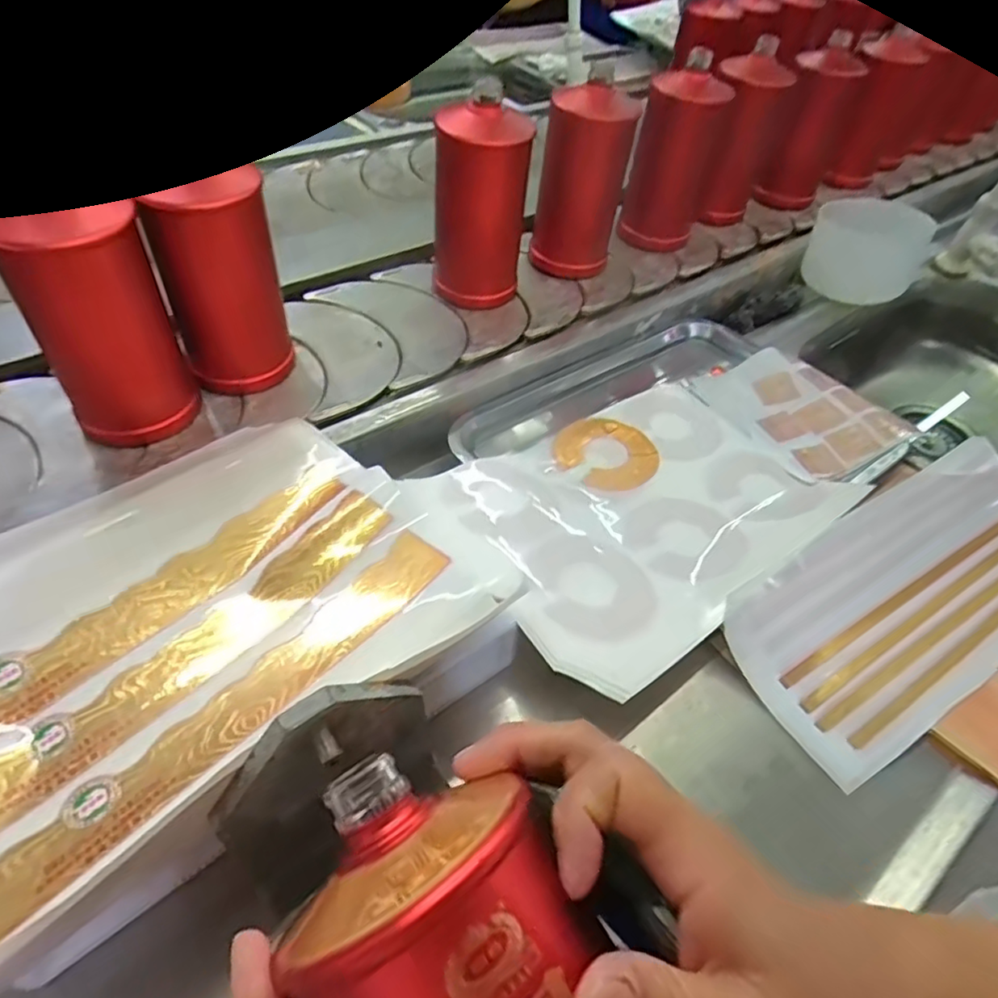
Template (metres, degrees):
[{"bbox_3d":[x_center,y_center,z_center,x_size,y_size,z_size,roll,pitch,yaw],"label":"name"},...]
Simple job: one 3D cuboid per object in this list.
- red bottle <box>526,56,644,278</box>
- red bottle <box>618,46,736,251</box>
[{"bbox_3d":[0.089,-0.342,0.660,0.085,0.179,0.092,25,52,15],"label":"red bottle"},{"bbox_3d":[0.208,-0.408,0.727,0.086,0.185,0.106,16,51,8],"label":"red bottle"}]

